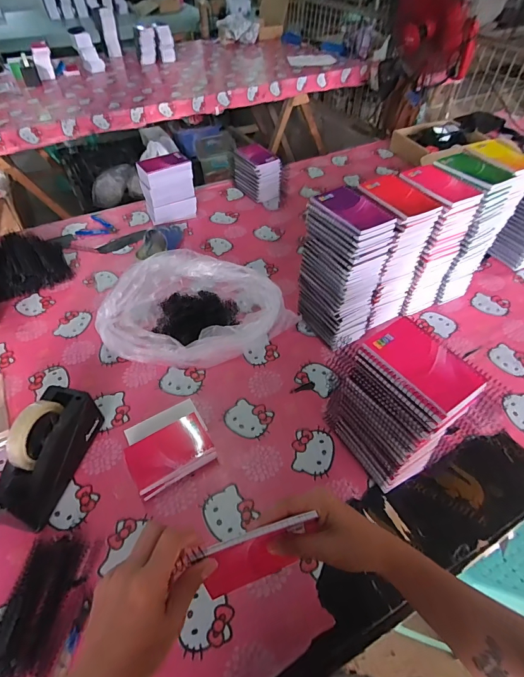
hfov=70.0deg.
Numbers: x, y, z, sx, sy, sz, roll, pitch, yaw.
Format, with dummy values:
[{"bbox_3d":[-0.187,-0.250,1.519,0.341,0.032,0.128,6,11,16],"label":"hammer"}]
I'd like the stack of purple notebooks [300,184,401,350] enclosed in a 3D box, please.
[{"bbox_3d":[0.159,-0.128,0.753,0.098,0.294,0.133,-25,53,-20],"label":"stack of purple notebooks"}]

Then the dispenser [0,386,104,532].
[{"bbox_3d":[-0.342,0.180,0.591,0.067,0.123,0.203,9,49,10],"label":"dispenser"}]

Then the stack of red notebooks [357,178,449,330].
[{"bbox_3d":[0.247,-0.158,0.774,0.104,0.298,0.127,-22,51,-17],"label":"stack of red notebooks"}]

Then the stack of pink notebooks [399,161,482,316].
[{"bbox_3d":[0.332,-0.193,0.799,0.106,0.292,0.130,-25,52,-19],"label":"stack of pink notebooks"}]

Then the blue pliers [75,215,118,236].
[{"bbox_3d":[-0.481,-0.324,1.104,0.112,0.010,0.089,18,51,17],"label":"blue pliers"}]

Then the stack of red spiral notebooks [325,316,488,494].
[{"bbox_3d":[0.194,0.104,0.562,0.089,0.259,0.162,-26,52,-20],"label":"stack of red spiral notebooks"}]

